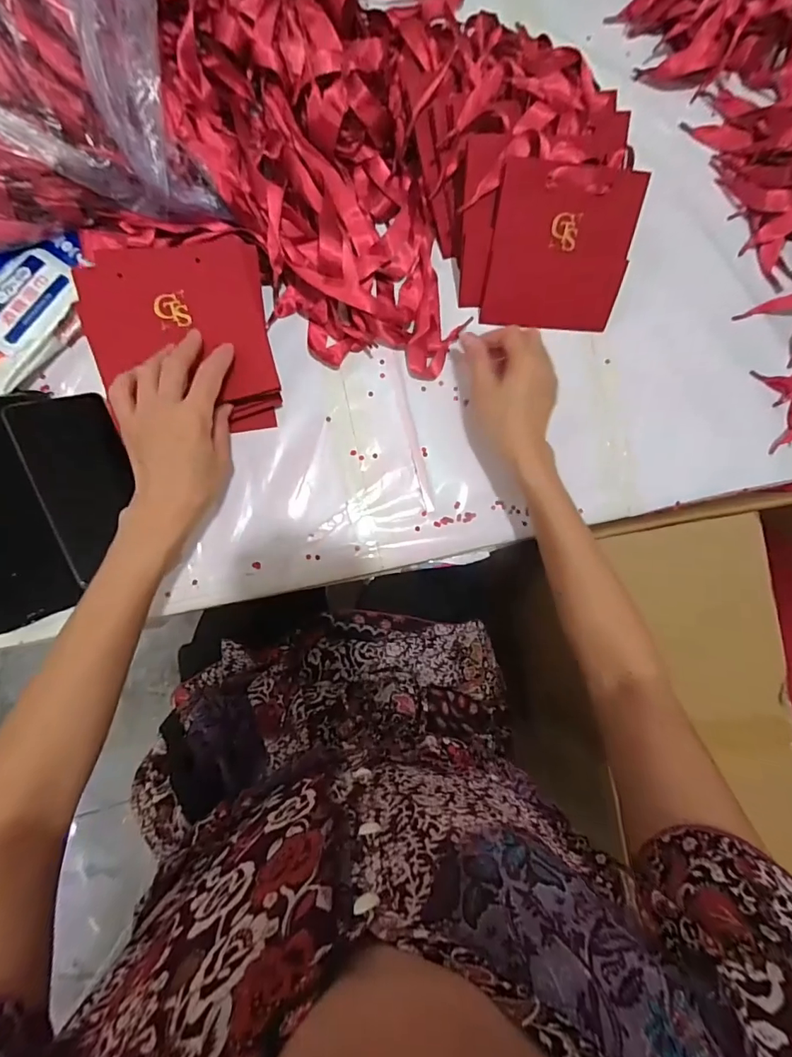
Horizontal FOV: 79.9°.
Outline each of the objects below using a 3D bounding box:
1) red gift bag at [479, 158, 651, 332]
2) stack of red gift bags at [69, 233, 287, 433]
[{"bbox_3d":[0.161,-0.271,0.465,0.138,0.007,0.136,1,126,-7],"label":"red gift bag"},{"bbox_3d":[-0.192,-0.168,0.425,0.147,0.051,0.157,-10,90,-7],"label":"stack of red gift bags"}]

